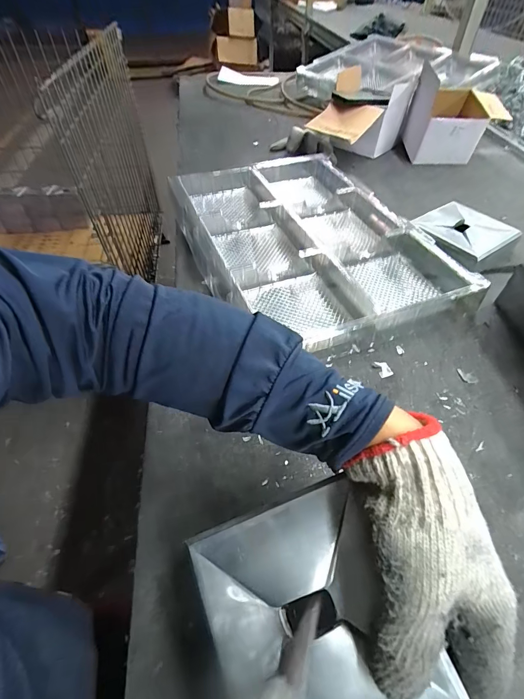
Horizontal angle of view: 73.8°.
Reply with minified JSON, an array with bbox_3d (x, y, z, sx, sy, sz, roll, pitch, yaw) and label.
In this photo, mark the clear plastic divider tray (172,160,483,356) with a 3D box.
[{"bbox_3d":[0.057,-0.187,0.556,0.314,0.044,0.457,-18,52,-16],"label":"clear plastic divider tray"}]

